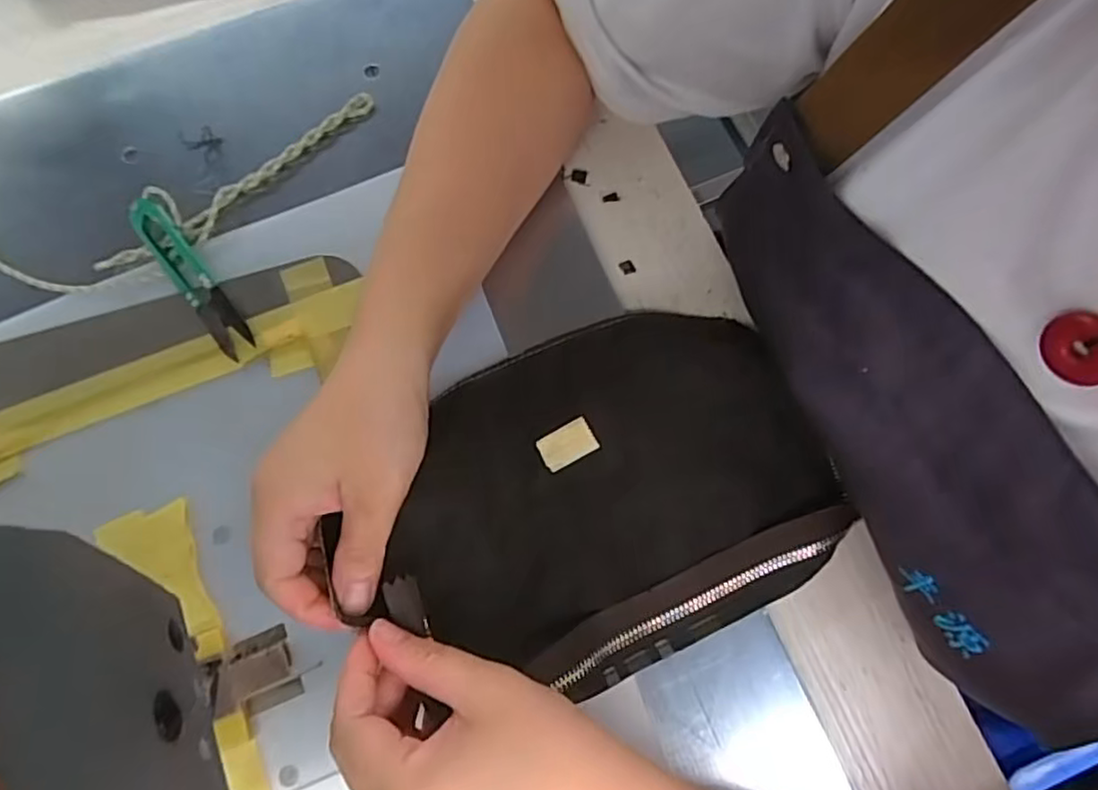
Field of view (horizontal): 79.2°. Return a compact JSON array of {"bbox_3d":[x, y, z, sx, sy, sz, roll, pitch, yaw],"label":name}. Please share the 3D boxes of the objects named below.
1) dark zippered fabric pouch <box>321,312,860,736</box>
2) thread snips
[{"bbox_3d":[0.028,0.043,0.315,0.215,0.048,0.159,-23,75,-6],"label":"dark zippered fabric pouch"},{"bbox_3d":[-0.195,-0.065,0.362,0.020,0.017,0.103,-37,78,-9],"label":"thread snips"}]

